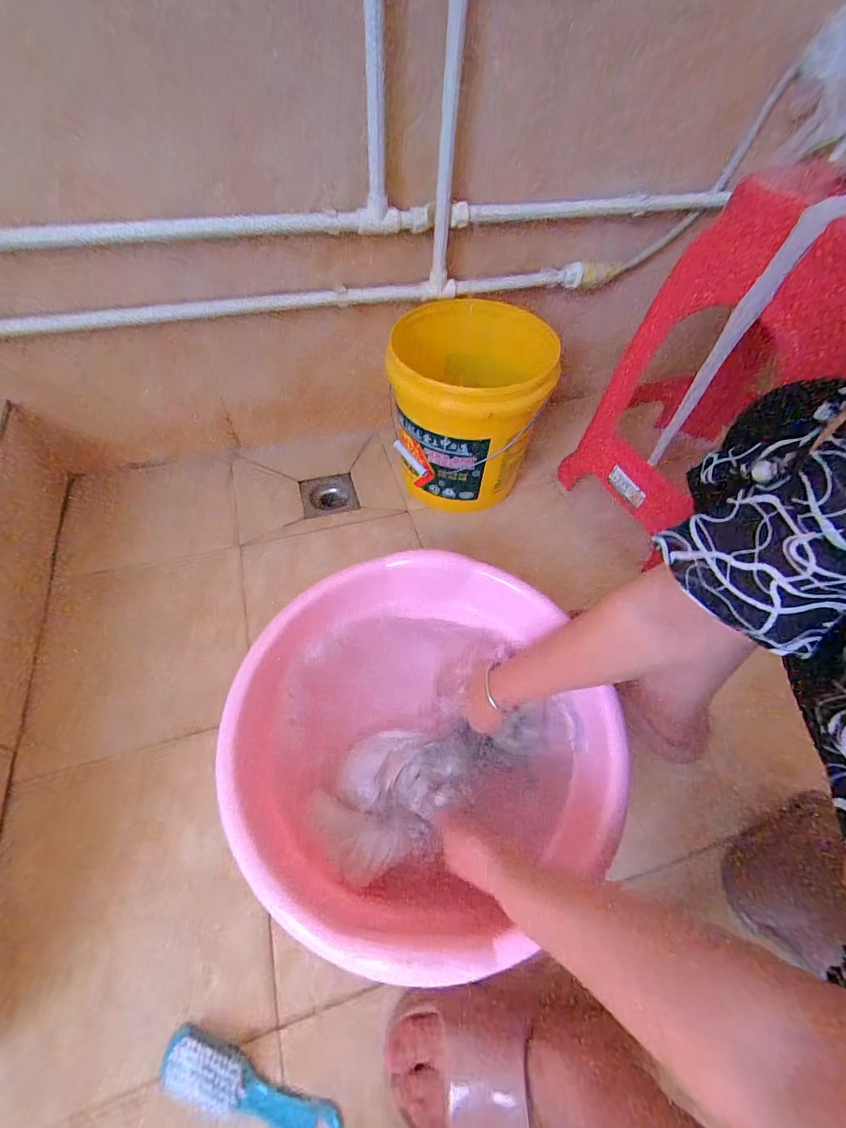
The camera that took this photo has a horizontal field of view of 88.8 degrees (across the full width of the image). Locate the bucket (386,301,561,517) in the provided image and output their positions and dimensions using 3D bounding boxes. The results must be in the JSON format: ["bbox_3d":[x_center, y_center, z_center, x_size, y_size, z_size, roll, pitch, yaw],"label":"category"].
[{"bbox_3d":[0.074,-0.261,0.734,0.242,0.235,0.244,9,56,3],"label":"bucket"}]

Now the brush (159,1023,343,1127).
[{"bbox_3d":[-0.145,0.446,0.365,0.160,0.022,0.034,16,57,7],"label":"brush"}]

